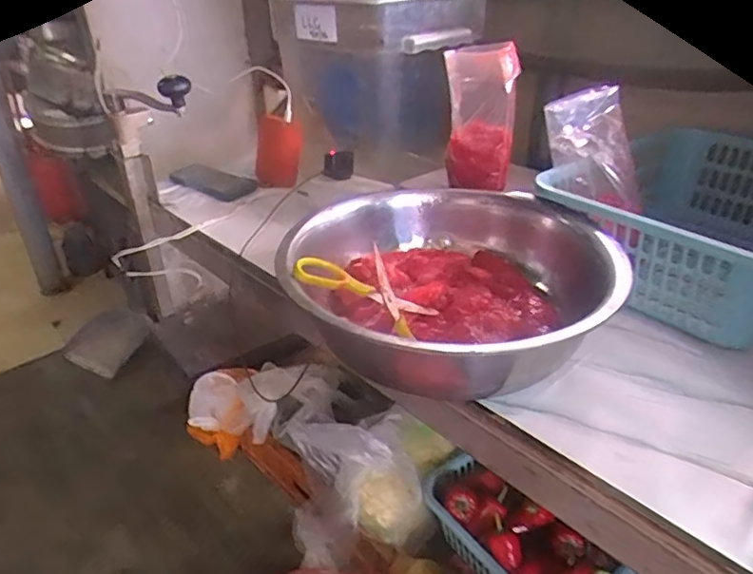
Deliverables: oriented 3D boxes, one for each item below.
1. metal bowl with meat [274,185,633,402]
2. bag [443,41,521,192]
[{"bbox_3d":[0.084,-0.006,0.618,0.323,0.108,0.349,-2,31,1],"label":"metal bowl with meat"},{"bbox_3d":[0.144,-0.230,0.768,0.074,0.179,0.110,-19,35,-25],"label":"bag"}]

